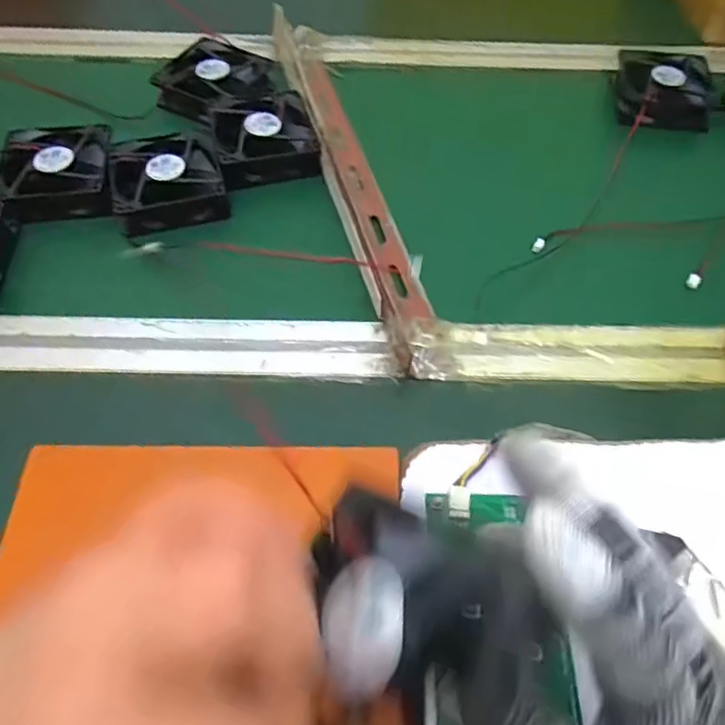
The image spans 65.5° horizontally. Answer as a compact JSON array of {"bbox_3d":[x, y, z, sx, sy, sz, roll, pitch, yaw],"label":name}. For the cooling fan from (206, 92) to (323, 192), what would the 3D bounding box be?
[{"bbox_3d":[-0.080,-0.183,0.457,0.080,0.028,0.084,-12,58,-7],"label":"cooling fan"}]

